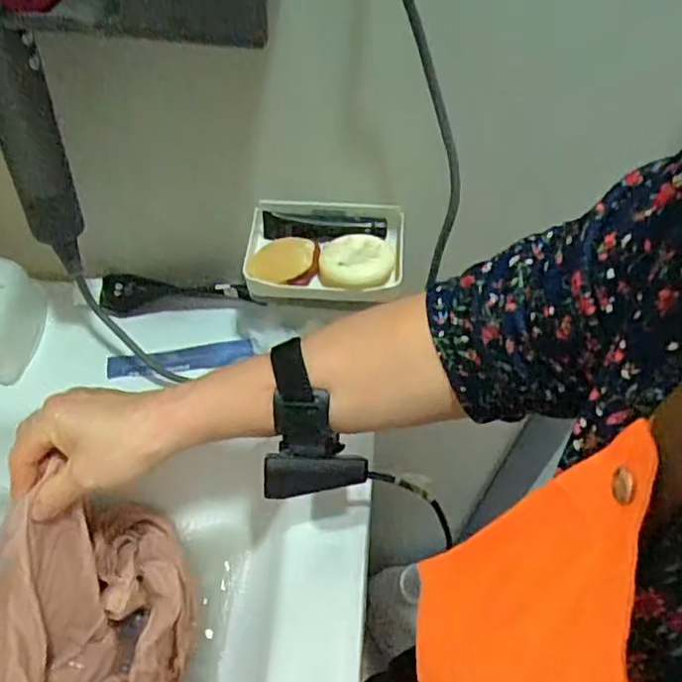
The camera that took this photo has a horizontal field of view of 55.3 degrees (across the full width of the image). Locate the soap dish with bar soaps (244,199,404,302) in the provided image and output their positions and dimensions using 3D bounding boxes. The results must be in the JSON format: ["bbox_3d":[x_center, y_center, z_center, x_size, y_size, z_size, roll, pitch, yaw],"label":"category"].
[{"bbox_3d":[-0.013,-0.072,0.528,0.125,0.039,0.086,7,53,1],"label":"soap dish with bar soaps"}]

